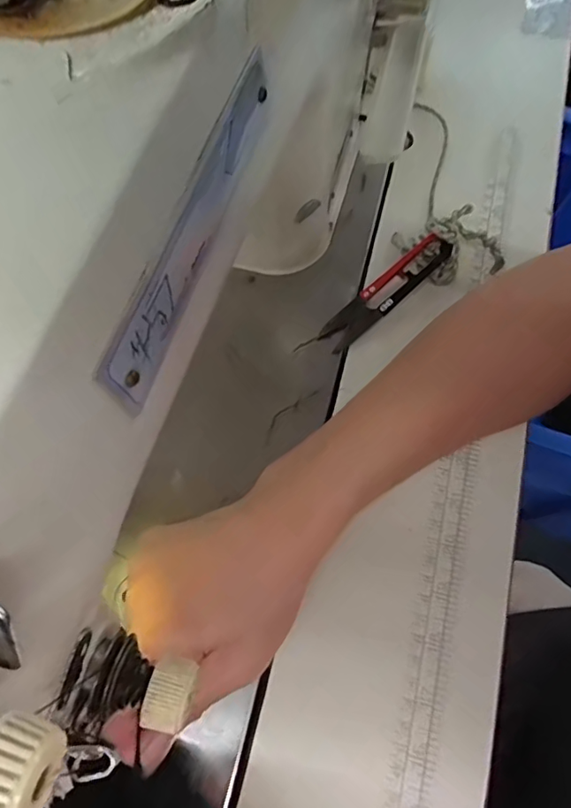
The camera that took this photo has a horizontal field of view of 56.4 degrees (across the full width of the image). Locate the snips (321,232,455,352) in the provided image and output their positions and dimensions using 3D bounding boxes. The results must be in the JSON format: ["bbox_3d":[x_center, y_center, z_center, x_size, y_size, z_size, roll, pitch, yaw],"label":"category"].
[{"bbox_3d":[0.063,-0.073,0.340,0.097,0.017,0.022,-42,74,-8],"label":"snips"}]

